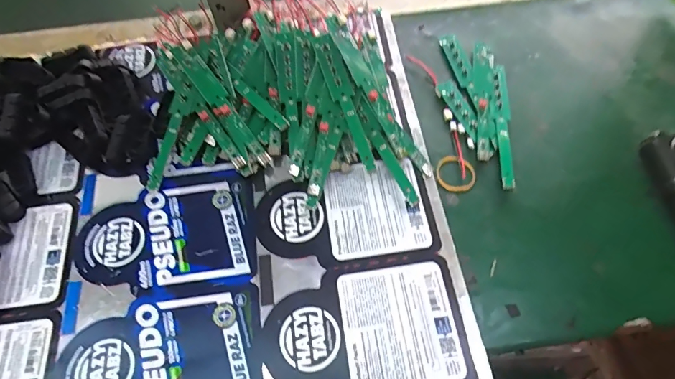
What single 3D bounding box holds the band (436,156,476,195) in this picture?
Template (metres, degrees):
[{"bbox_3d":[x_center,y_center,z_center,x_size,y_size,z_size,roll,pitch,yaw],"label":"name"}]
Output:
[{"bbox_3d":[0.103,-0.013,0.366,0.035,0.005,0.034,32,68,16],"label":"band"}]

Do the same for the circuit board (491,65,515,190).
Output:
[{"bbox_3d":[0.151,-0.062,0.384,0.016,0.004,0.135,5,63,4],"label":"circuit board"}]

